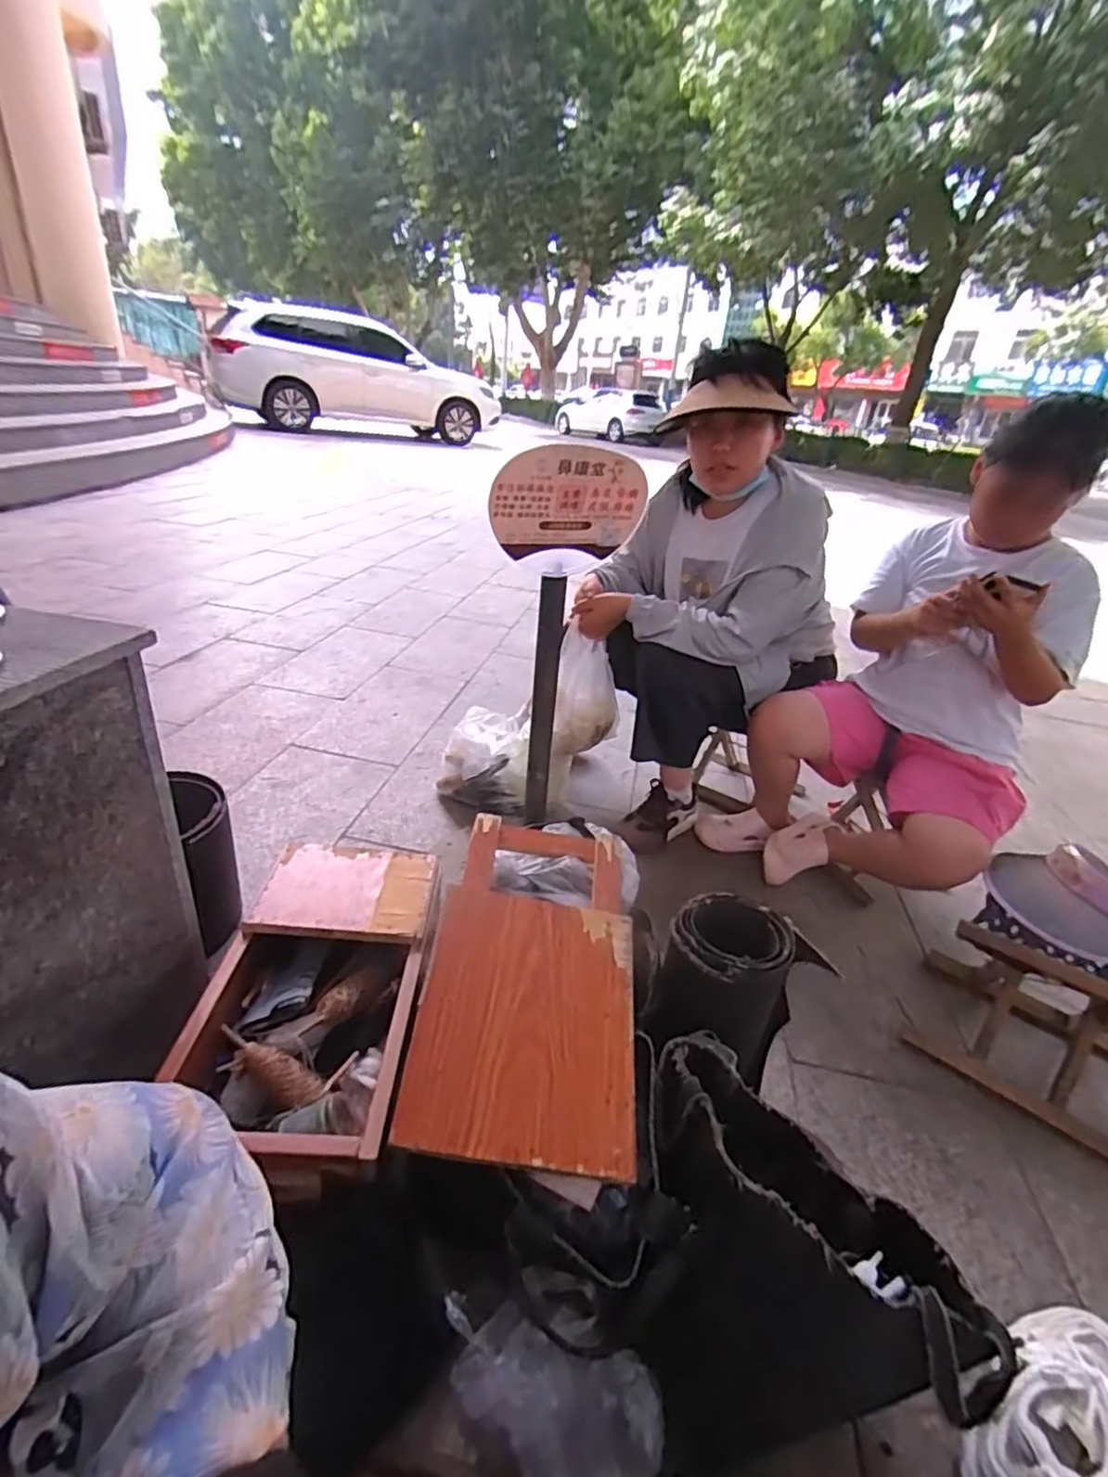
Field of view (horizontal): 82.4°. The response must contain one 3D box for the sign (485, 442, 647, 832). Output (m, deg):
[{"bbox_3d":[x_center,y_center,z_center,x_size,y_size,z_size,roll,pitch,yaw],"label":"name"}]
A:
[{"bbox_3d":[0.003,-0.125,0.984,0.208,0.587,0.086,-6,31,-20],"label":"sign"}]

